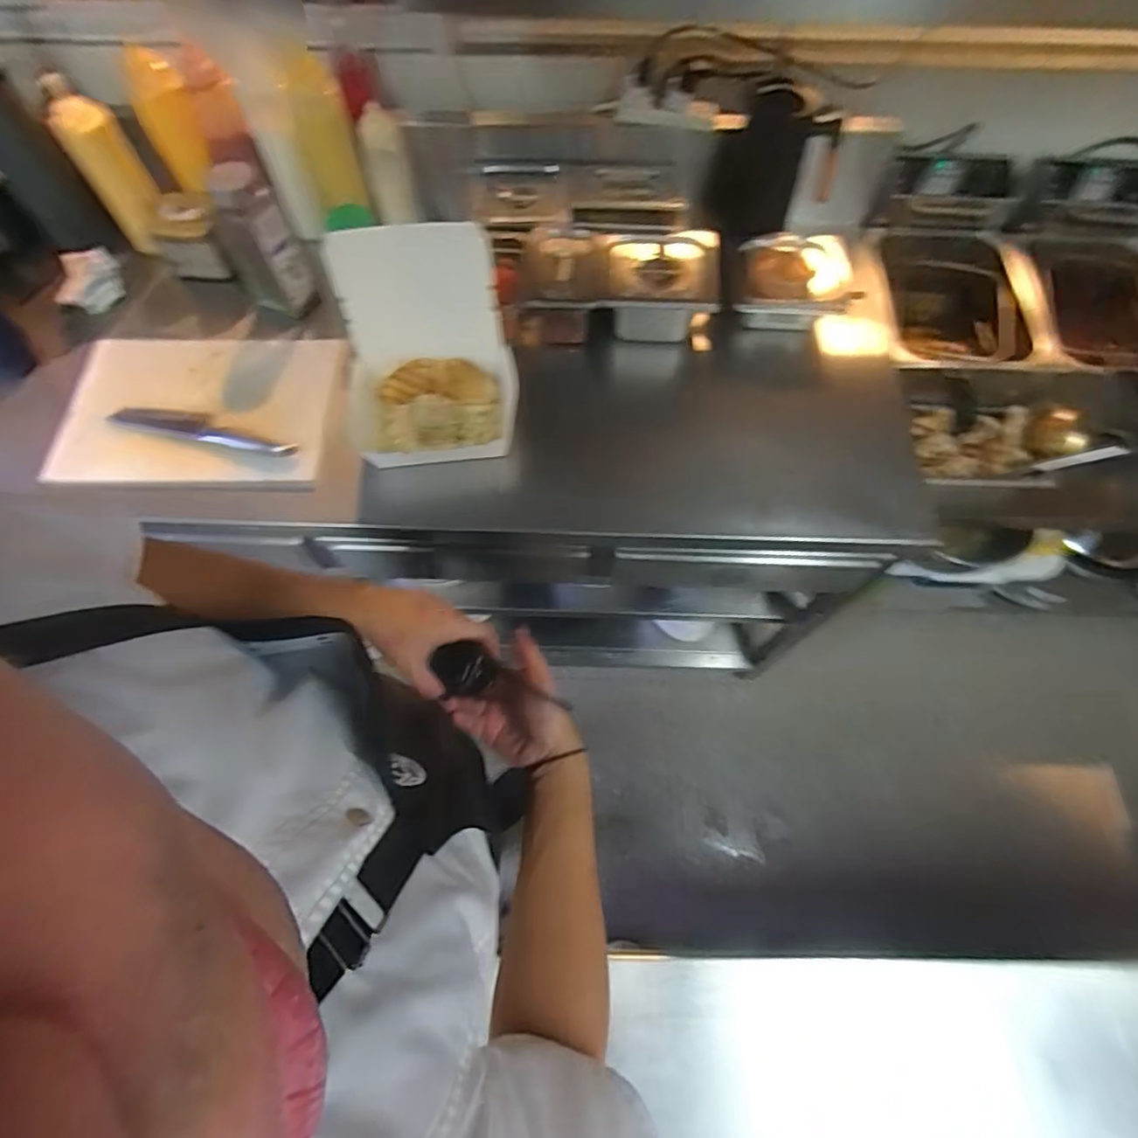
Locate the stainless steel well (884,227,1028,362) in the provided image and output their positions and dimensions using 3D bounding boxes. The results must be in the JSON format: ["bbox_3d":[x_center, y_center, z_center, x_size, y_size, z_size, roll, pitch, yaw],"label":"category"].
[{"bbox_3d":[0.681,-0.456,1.042,0.227,0.124,0.315,5,65,2],"label":"stainless steel well"}]

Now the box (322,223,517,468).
[{"bbox_3d":[-0.196,-0.289,0.786,0.237,0.207,0.216,-7,65,-3],"label":"box"}]

